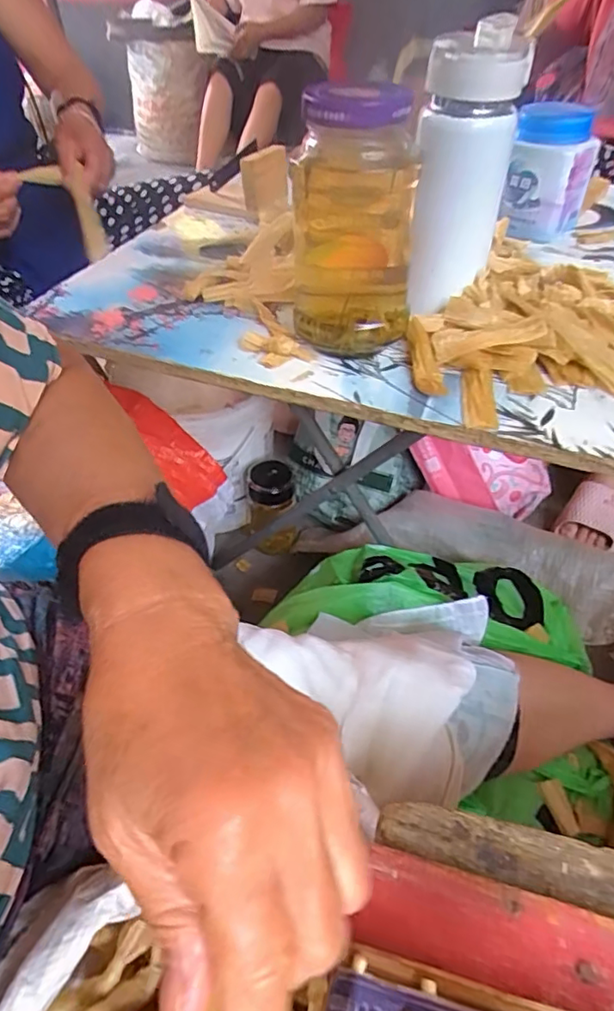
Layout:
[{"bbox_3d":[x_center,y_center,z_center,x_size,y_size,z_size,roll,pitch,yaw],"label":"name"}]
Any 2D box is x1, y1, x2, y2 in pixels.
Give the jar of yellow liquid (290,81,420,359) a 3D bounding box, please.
[{"bbox_3d":[0.035,-0.215,0.432,0.090,0.171,0.092,2,48,7],"label":"jar of yellow liquid"}]

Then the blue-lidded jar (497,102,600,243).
[{"bbox_3d":[0.267,-0.363,0.625,0.084,0.119,0.079,13,50,17],"label":"blue-lidded jar"}]

